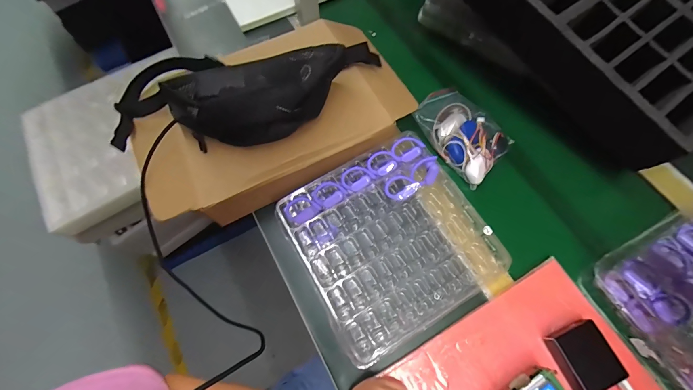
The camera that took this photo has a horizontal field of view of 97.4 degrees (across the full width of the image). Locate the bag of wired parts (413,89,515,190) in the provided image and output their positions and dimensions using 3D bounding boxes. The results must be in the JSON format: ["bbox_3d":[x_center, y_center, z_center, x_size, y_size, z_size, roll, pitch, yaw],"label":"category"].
[{"bbox_3d":[0.214,-0.118,0.548,0.134,0.056,0.174,-37,71,-11],"label":"bag of wired parts"}]

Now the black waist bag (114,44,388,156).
[{"bbox_3d":[-0.146,-0.158,0.466,0.395,0.096,0.164,-5,68,1],"label":"black waist bag"}]

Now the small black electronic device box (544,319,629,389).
[{"bbox_3d":[0.315,0.213,0.403,0.065,0.022,0.076,-20,69,-5],"label":"small black electronic device box"}]

